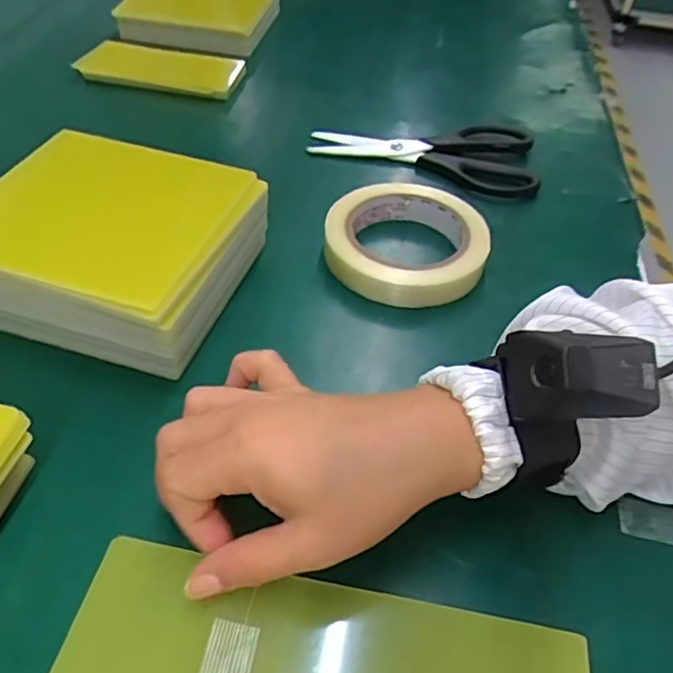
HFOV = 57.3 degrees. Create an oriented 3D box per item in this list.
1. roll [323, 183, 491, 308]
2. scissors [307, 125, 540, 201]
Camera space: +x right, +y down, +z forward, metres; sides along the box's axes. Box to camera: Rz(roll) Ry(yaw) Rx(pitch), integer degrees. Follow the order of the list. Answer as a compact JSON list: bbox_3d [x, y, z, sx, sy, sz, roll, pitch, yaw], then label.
[{"bbox_3d":[0.049,-0.069,0.422,0.106,0.025,0.108,3,47,-3],"label":"roll"},{"bbox_3d":[0.075,-0.160,0.532,0.187,0.021,0.109,9,47,3],"label":"scissors"}]

